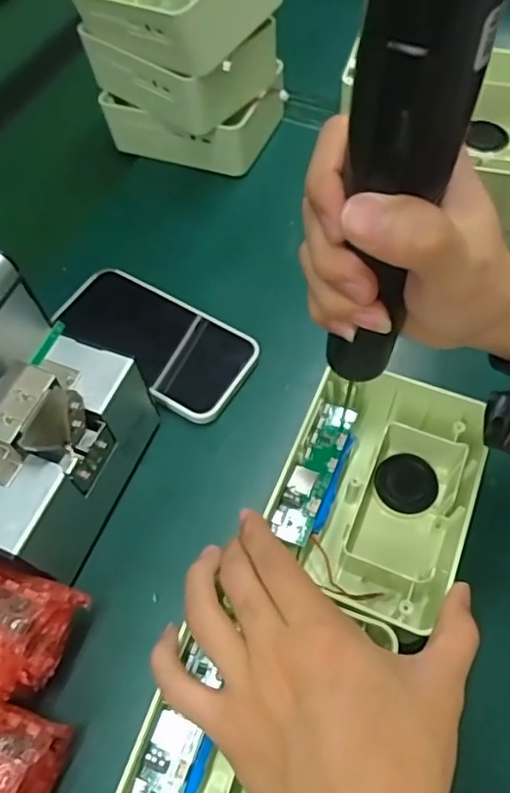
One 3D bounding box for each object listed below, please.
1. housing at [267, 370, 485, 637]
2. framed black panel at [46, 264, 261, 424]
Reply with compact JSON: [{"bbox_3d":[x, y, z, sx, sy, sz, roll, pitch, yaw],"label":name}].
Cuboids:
[{"bbox_3d":[0.076,0.053,0.354,0.109,0.047,0.145,21,64,15],"label":"housing"},{"bbox_3d":[-0.076,-0.040,0.435,0.151,0.012,0.076,26,65,19],"label":"framed black panel"}]

